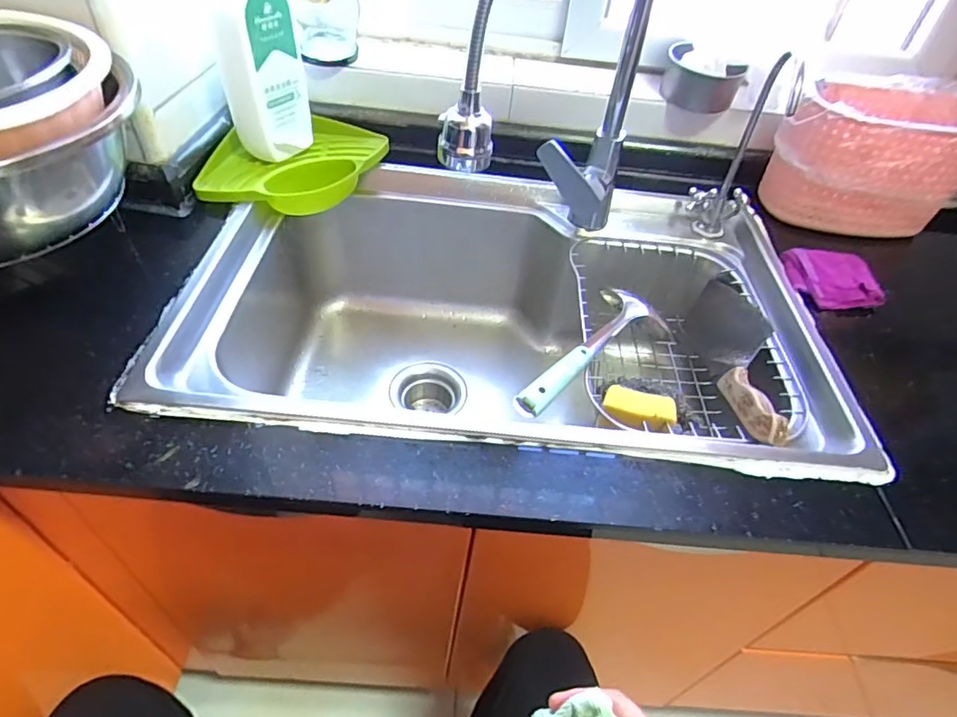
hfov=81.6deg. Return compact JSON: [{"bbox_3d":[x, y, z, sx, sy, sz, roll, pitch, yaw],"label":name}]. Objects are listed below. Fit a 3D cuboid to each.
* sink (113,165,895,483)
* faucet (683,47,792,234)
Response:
[{"bbox_3d":[0.032,-0.011,0.738,0.690,0.274,0.485,5,46,-2],"label":"sink"},{"bbox_3d":[0.329,-0.265,0.713,0.070,0.224,0.059,-22,52,-24],"label":"faucet"}]

